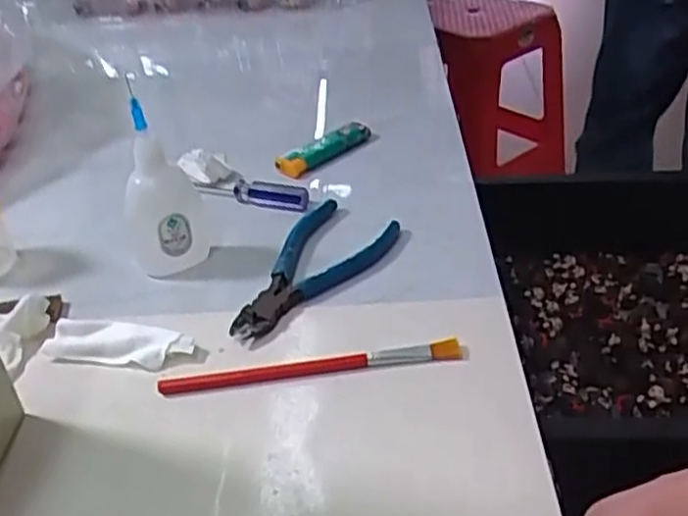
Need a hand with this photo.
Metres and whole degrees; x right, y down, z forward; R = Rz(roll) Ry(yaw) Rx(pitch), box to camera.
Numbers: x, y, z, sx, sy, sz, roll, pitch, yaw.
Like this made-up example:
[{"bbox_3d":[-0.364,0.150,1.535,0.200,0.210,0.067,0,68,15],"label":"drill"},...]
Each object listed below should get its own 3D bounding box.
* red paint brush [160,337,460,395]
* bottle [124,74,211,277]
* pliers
[{"bbox_3d":[-0.016,0.052,0.347,0.143,0.007,0.008,-7,35,-3],"label":"red paint brush"},{"bbox_3d":[-0.106,-0.041,0.412,0.043,0.105,0.031,-14,36,-12],"label":"bottle"},{"bbox_3d":[-0.018,0.007,0.412,0.054,0.011,0.124,14,39,26],"label":"pliers"}]

